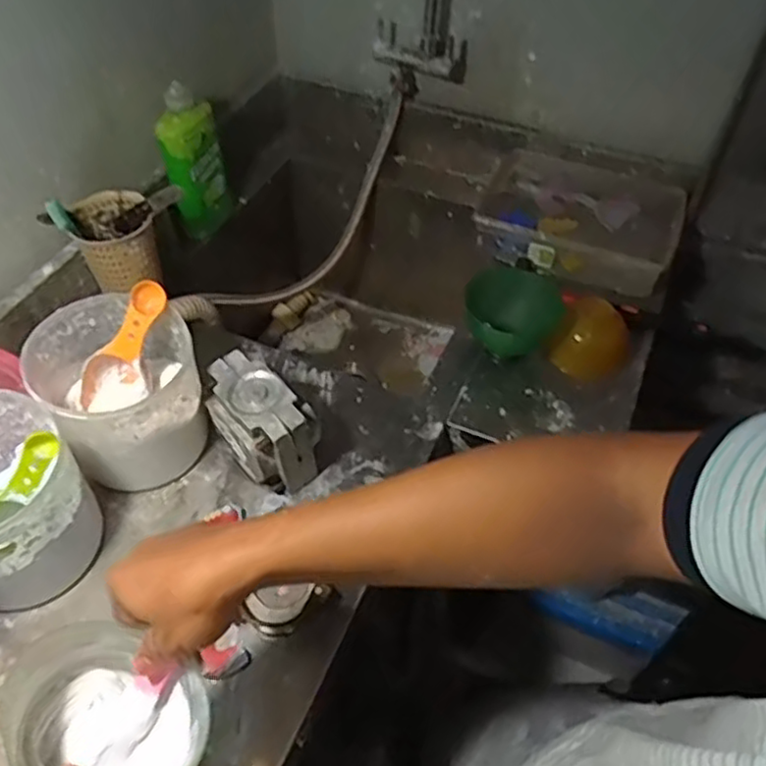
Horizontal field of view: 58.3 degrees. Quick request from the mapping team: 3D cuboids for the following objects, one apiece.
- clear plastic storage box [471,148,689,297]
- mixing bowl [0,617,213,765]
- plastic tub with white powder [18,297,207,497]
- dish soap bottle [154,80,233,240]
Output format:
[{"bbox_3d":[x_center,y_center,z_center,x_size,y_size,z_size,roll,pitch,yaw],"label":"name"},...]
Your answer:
[{"bbox_3d":[0.282,-0.248,1.012,0.293,0.093,0.203,23,53,17],"label":"clear plastic storage box"},{"bbox_3d":[-0.185,0.232,0.468,0.127,0.075,0.106,16,51,12],"label":"mixing bowl"},{"bbox_3d":[-0.279,0.016,0.748,0.156,0.167,0.153,1,50,-1],"label":"plastic tub with white powder"},{"bbox_3d":[-0.265,-0.316,0.976,0.049,0.206,0.092,19,52,14],"label":"dish soap bottle"}]

